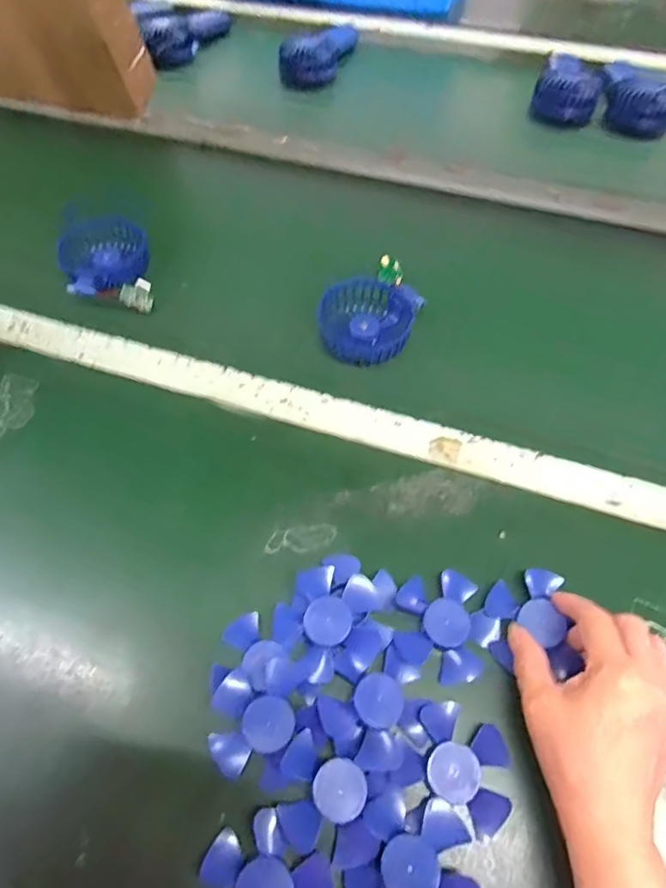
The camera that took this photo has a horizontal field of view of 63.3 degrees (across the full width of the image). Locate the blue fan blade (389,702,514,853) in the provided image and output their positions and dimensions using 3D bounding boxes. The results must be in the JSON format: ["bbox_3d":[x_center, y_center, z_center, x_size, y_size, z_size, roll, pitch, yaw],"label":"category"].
[{"bbox_3d":[0.074,0.194,0.321,0.065,0.013,0.069,-1,59,1],"label":"blue fan blade"}]

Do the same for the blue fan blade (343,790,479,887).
[{"bbox_3d":[0.042,0.233,0.297,0.070,0.010,0.069,-1,59,1],"label":"blue fan blade"}]

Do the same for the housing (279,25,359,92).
[{"bbox_3d":[-0.020,-0.623,0.853,0.098,0.062,0.155,12,58,9],"label":"housing"}]

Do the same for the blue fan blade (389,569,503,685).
[{"bbox_3d":[0.075,0.122,0.366,0.067,0.010,0.067,32,65,19],"label":"blue fan blade"}]

